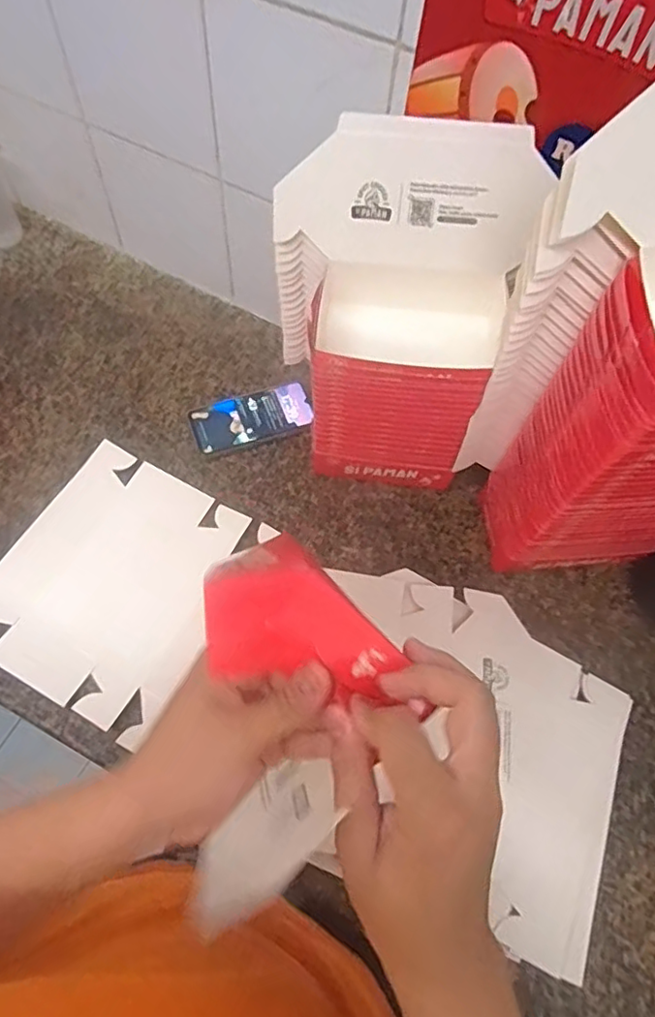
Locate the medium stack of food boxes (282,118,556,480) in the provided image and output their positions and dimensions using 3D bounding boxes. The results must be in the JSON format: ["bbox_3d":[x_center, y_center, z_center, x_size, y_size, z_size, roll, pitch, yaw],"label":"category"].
[{"bbox_3d":[0.062,-0.184,0.635,0.231,0.339,0.186,2,65,-3],"label":"medium stack of food boxes"}]

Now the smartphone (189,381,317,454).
[{"bbox_3d":[-0.102,-0.128,0.798,0.161,0.013,0.080,-18,68,-12],"label":"smartphone"}]

